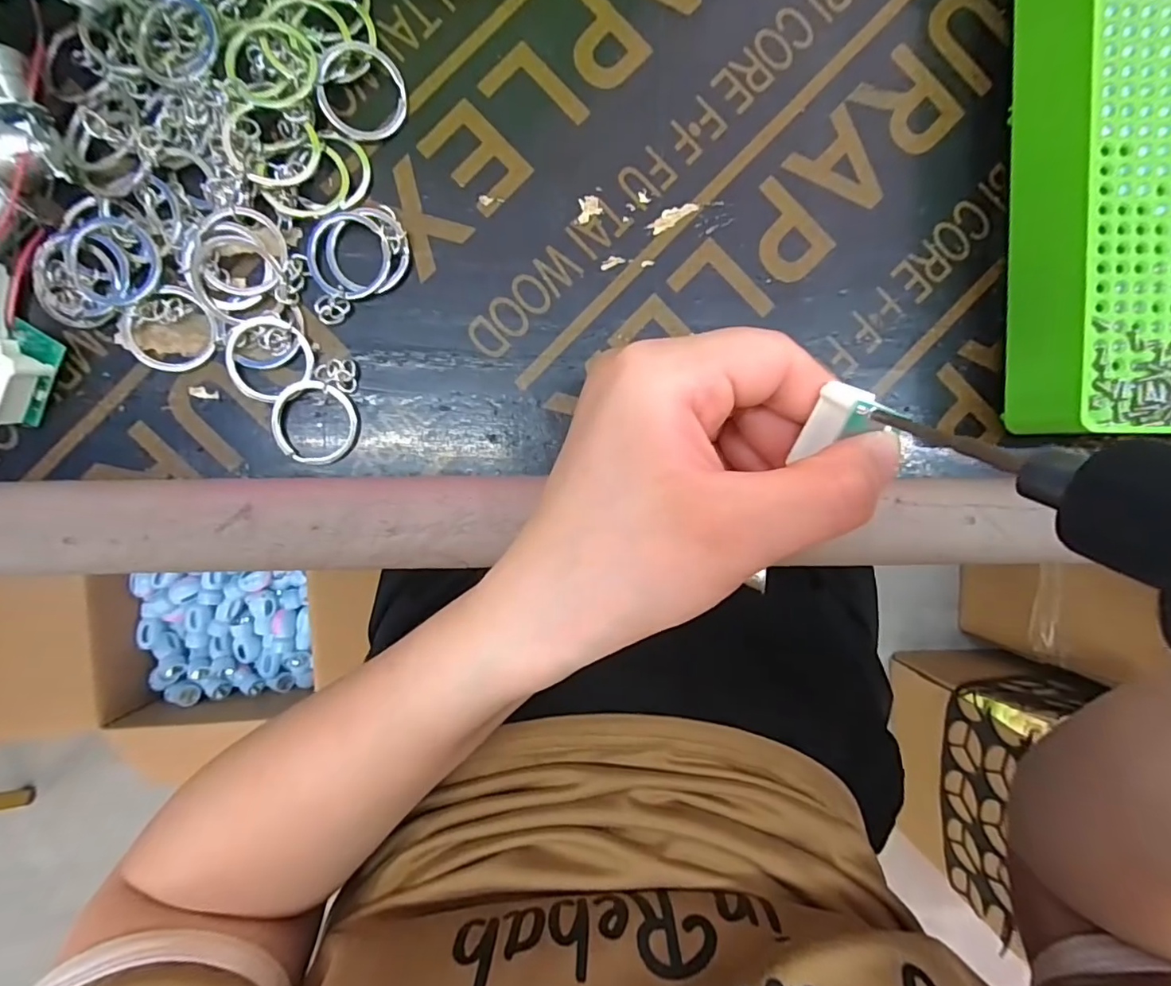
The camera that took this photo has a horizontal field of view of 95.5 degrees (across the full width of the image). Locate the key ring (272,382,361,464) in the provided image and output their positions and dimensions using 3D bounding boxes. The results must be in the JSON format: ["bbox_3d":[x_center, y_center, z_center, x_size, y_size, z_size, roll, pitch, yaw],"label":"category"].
[{"bbox_3d":[-0.099,-0.026,0.192,0.029,0.004,0.030,0,92,-3],"label":"key ring"}]

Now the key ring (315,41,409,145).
[{"bbox_3d":[-0.079,-0.142,0.189,0.029,0.004,0.032,12,100,-10],"label":"key ring"}]

